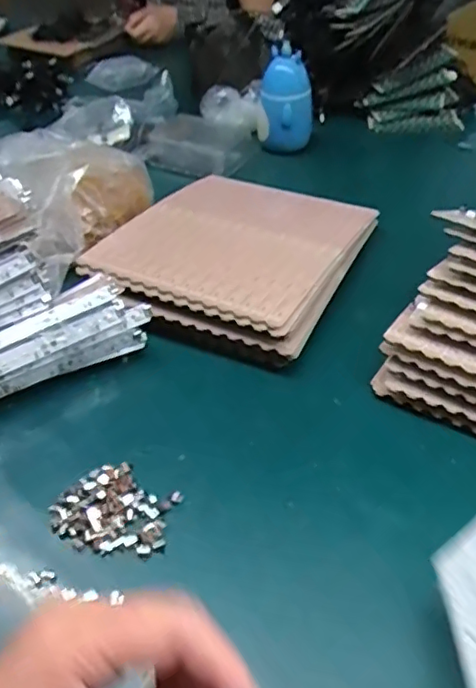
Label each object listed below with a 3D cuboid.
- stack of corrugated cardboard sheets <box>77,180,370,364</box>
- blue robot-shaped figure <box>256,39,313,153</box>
[{"bbox_3d":[-0.003,-0.108,0.684,0.253,0.054,0.280,17,44,19],"label":"stack of corrugated cardboard sheets"},{"bbox_3d":[0.071,-0.371,0.925,0.072,0.147,0.075,0,41,0],"label":"blue robot-shaped figure"}]

